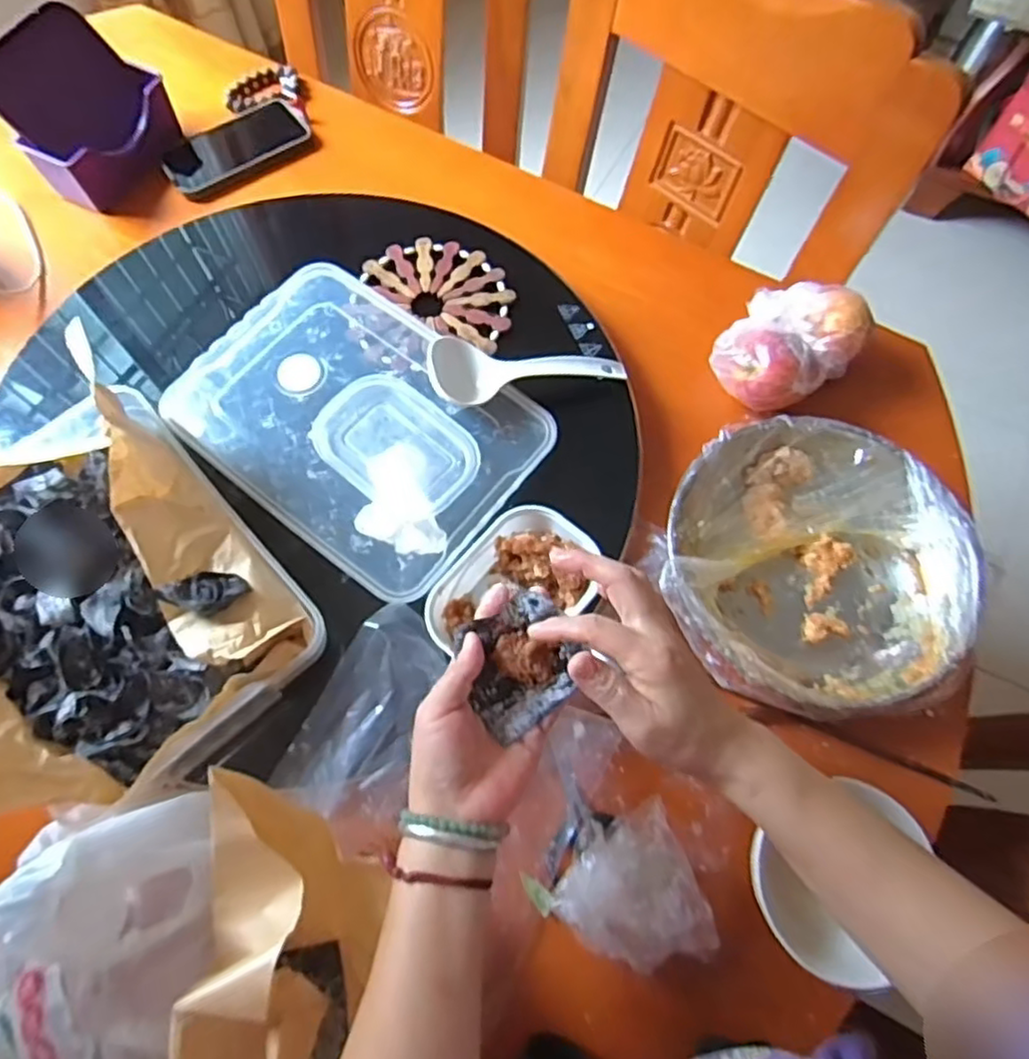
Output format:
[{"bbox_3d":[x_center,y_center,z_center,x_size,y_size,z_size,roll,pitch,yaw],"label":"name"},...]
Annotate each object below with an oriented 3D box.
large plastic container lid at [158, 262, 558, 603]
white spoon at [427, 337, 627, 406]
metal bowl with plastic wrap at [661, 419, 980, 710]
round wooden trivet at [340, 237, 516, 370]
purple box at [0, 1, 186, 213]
[{"bbox_3d":[-0.154,-0.111,0.650,0.338,0.021,0.231,38,72,14],"label":"large plastic container lid"},{"bbox_3d":[0.013,-0.160,0.653,0.191,0.051,0.067,-13,68,-6],"label":"white spoon"},{"bbox_3d":[0.266,0.028,0.614,0.254,0.073,0.261,0,67,-1],"label":"metal bowl with plastic wrap"},{"bbox_3d":[-0.091,-0.243,0.713,0.169,0.010,0.163,0,67,-1],"label":"round wooden trivet"},{"bbox_3d":[-0.499,-0.489,0.786,0.119,0.128,0.169,26,69,10],"label":"purple box"}]

